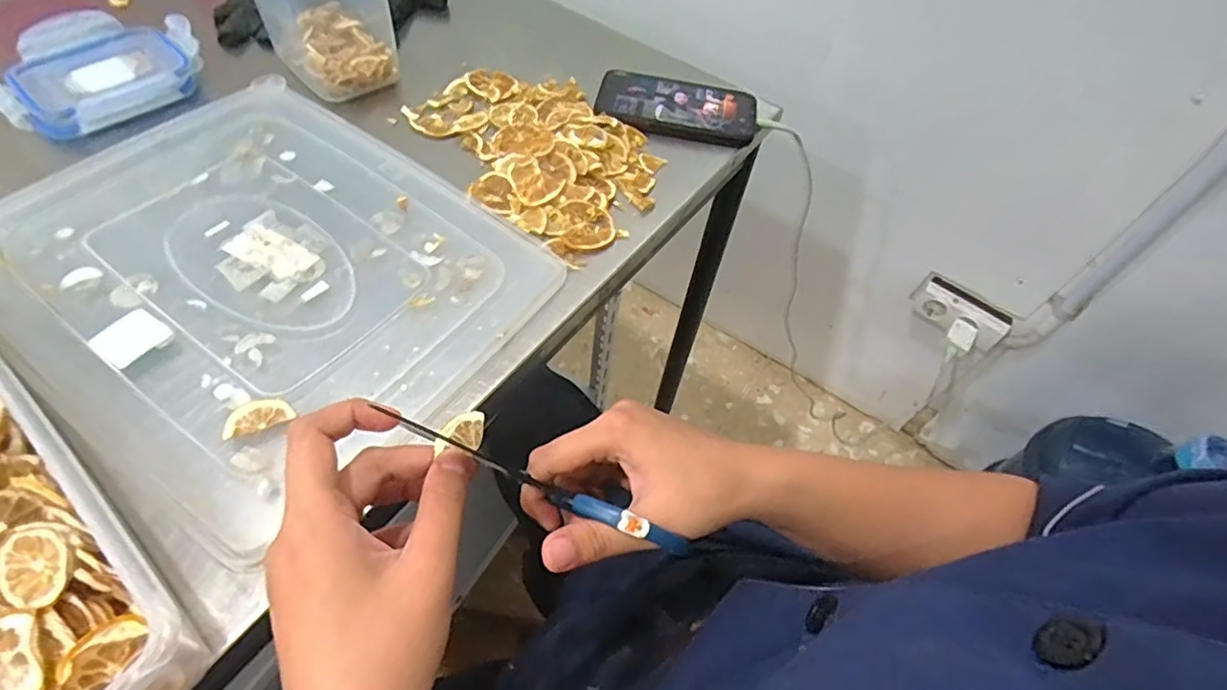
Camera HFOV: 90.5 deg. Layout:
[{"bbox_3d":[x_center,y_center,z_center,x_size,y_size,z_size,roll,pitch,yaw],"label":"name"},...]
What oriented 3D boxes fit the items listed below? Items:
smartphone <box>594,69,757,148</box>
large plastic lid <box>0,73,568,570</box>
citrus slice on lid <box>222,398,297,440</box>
[{"bbox_3d":[0.061,-0.232,0.583,0.148,0.012,0.084,8,54,0],"label":"smartphone"},{"bbox_3d":[-0.253,-0.066,0.434,0.356,0.009,0.277,34,58,17],"label":"large plastic lid"},{"bbox_3d":[-0.210,0.042,0.360,0.038,0.004,0.020,-17,58,-17],"label":"citrus slice on lid"}]

